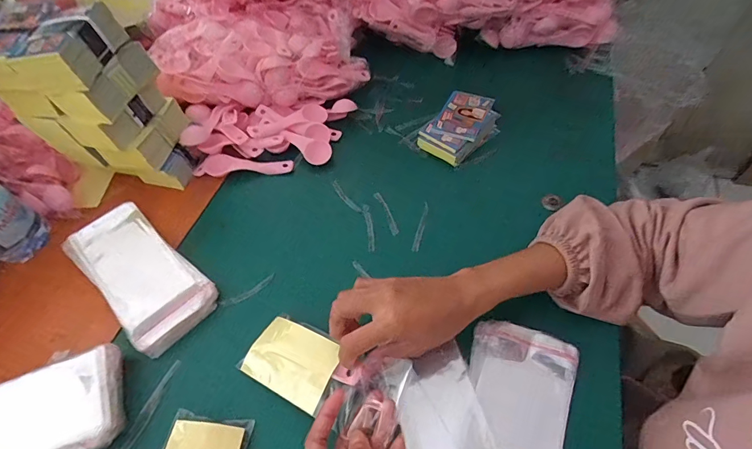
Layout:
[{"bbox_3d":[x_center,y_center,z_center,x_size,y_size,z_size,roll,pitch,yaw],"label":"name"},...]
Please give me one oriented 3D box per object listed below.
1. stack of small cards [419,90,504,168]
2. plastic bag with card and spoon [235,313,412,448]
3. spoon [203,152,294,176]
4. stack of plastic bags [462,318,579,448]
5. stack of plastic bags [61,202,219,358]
[{"bbox_3d":[0.118,-0.134,0.538,0.078,0.027,0.111,31,62,23],"label":"stack of small cards"},{"bbox_3d":[-0.047,0.130,0.348,0.156,0.023,0.070,9,54,27],"label":"plastic bag with card and spoon"},{"bbox_3d":[-0.172,-0.078,0.526,0.117,0.020,0.031,1,55,4],"label":"spoon"},{"bbox_3d":[0.111,0.175,0.327,0.085,0.012,0.182,13,59,19],"label":"stack of plastic bags"},{"bbox_3d":[-0.262,0.053,0.440,0.189,0.027,0.087,36,64,25],"label":"stack of plastic bags"}]

